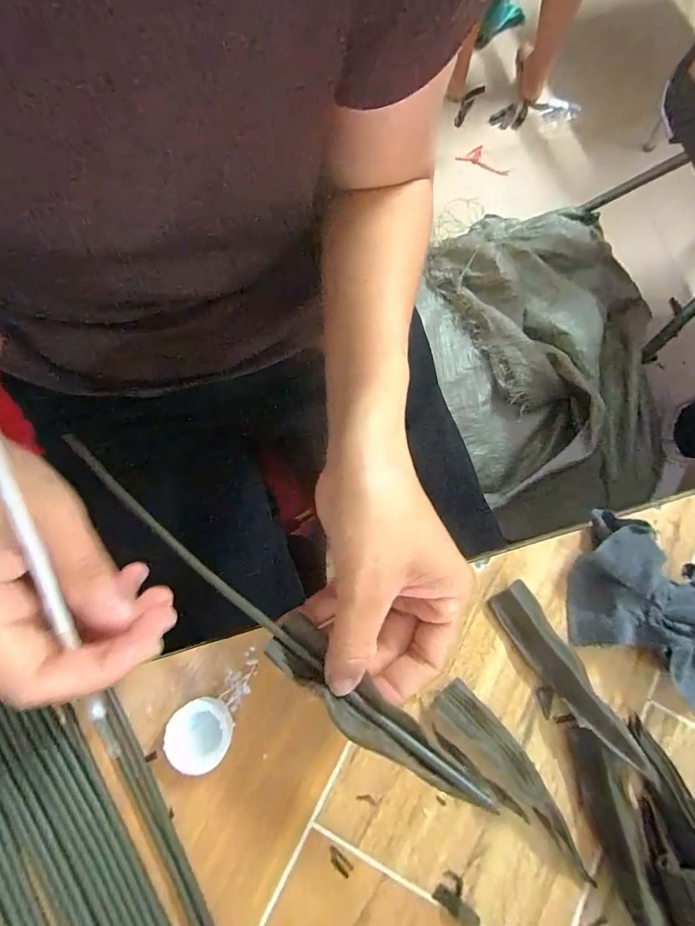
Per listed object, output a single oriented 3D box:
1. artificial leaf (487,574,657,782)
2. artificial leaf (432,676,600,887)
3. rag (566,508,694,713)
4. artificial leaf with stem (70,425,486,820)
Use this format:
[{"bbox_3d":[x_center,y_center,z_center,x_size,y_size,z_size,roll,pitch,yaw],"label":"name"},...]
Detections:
[{"bbox_3d":[0.119,0.115,0.233,0.024,0.014,0.103,-32,69,-7],"label":"artificial leaf"},{"bbox_3d":[0.089,0.165,0.228,0.027,0.011,0.104,-44,83,-9],"label":"artificial leaf"},{"bbox_3d":[0.202,0.088,0.238,0.142,0.036,0.088,18,79,2],"label":"rag"},{"bbox_3d":[-0.056,0.063,0.209,0.269,0.011,0.021,35,80,17],"label":"artificial leaf with stem"}]

